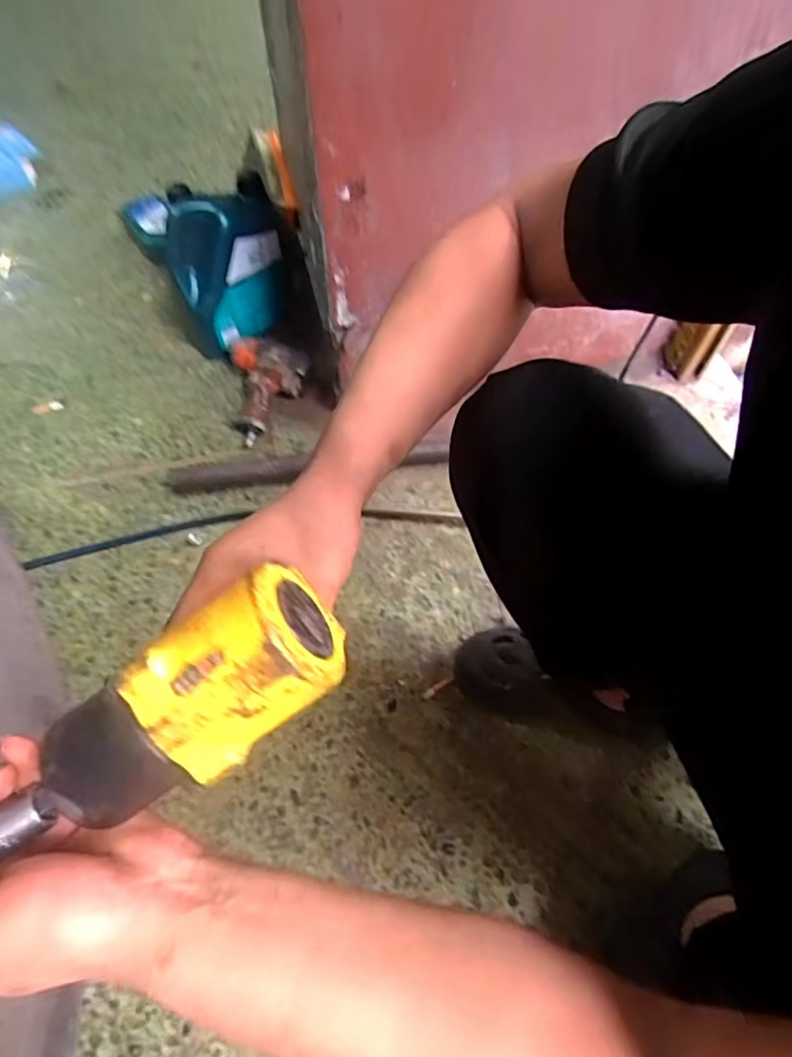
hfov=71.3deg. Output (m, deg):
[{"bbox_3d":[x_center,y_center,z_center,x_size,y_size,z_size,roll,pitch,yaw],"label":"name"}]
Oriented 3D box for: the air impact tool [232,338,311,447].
[{"bbox_3d":[-0.227,-0.253,0.994,0.140,0.070,0.200,-4,59,-5],"label":"air impact tool"}]

